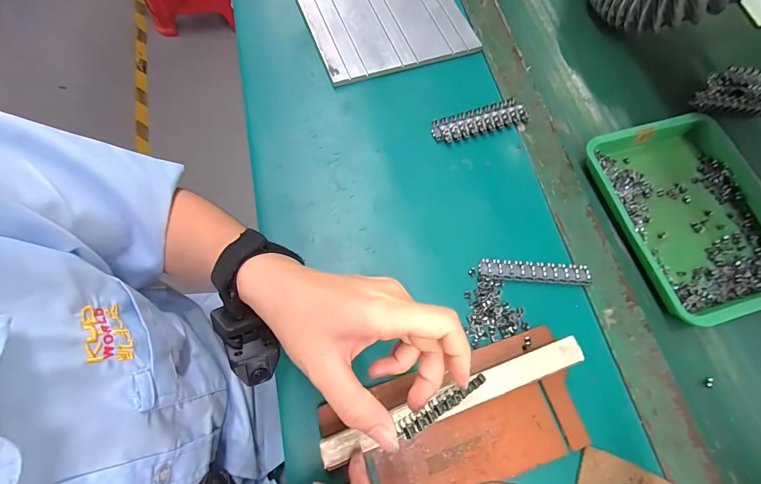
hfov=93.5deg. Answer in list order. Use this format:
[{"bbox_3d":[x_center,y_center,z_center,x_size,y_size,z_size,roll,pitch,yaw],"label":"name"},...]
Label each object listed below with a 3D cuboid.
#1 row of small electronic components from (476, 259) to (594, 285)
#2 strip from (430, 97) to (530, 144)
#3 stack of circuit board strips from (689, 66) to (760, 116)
[{"bbox_3d":[0.153,0.029,0.353,0.110,0.004,0.020,3,69,-1],"label":"row of small electronic components"},{"bbox_3d":[0.115,-0.140,0.413,0.115,0.012,0.030,-16,71,-8],"label":"strip"},{"bbox_3d":[0.457,-0.186,0.442,0.129,0.028,0.052,0,69,-2],"label":"stack of circuit board strips"}]

